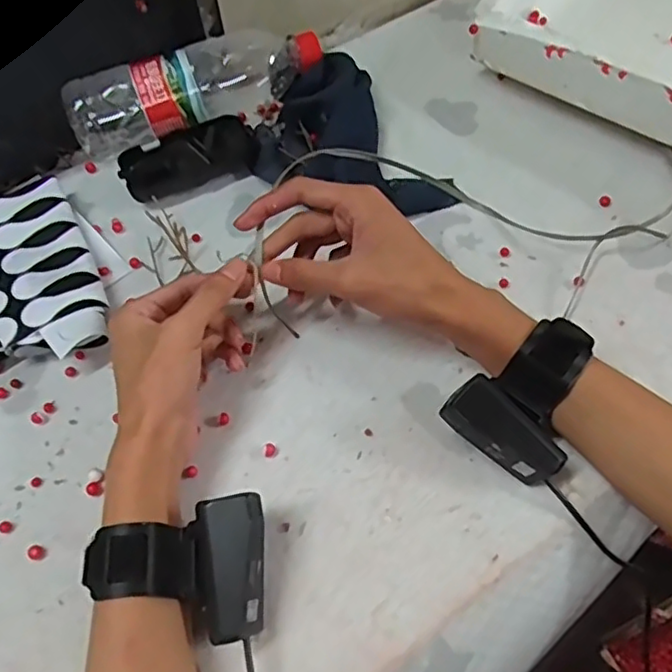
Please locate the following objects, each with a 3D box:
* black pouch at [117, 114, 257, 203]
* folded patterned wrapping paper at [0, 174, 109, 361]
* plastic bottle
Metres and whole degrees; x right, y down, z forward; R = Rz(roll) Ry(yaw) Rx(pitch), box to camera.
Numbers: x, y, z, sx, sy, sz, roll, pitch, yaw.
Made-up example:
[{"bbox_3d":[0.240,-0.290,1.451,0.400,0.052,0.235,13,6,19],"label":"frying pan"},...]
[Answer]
[{"bbox_3d":[-0.123,-0.148,0.527,0.110,0.024,0.051,-27,61,-17],"label":"black pouch"},{"bbox_3d":[-0.240,-0.040,0.467,0.116,0.029,0.170,-25,60,-15],"label":"folded patterned wrapping paper"},{"bbox_3d":[-0.118,-0.210,0.541,0.215,0.060,0.054,-23,60,-14],"label":"plastic bottle"}]

